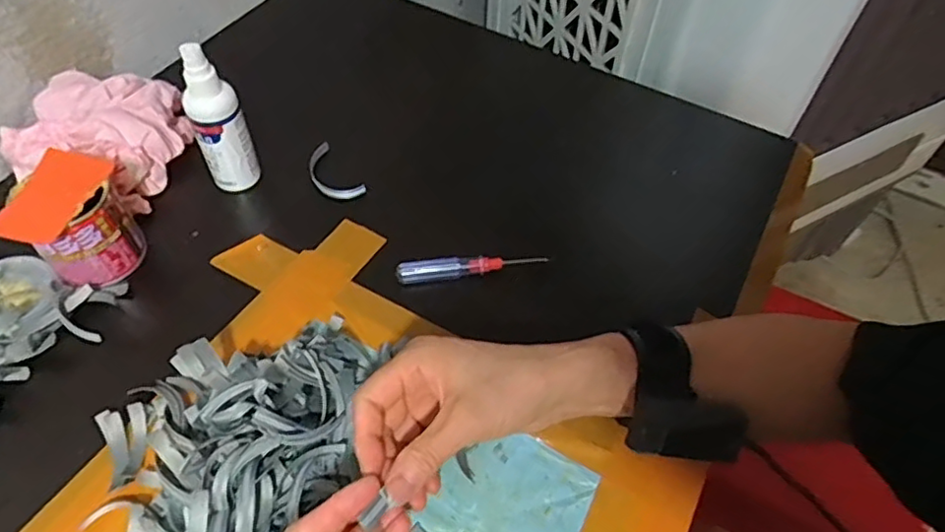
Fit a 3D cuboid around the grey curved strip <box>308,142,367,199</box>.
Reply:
[{"bbox_3d":[-0.125,-0.081,0.548,0.032,0.014,0.076,-27,59,-23],"label":"grey curved strip"}]

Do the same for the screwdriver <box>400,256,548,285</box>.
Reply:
[{"bbox_3d":[0.000,0.002,0.488,0.116,0.018,0.016,-4,54,-5],"label":"screwdriver"}]

